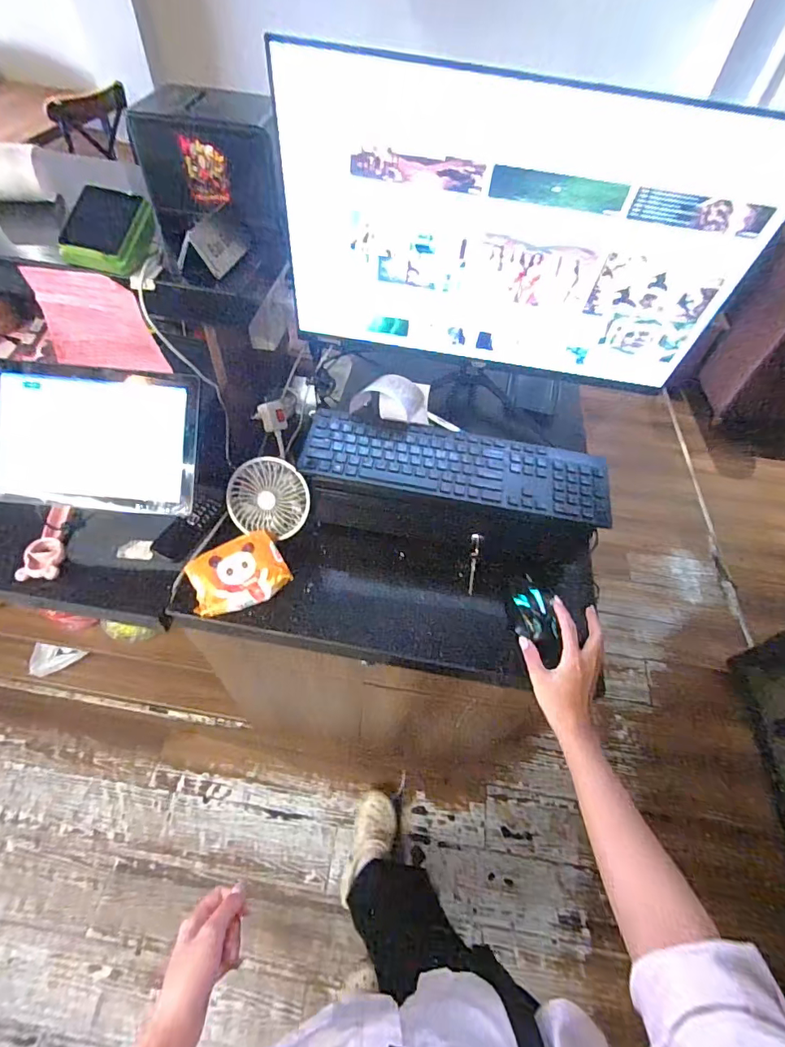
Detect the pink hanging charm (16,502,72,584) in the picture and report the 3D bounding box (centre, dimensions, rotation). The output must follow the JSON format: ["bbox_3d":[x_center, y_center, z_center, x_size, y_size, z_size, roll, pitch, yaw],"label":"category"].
[{"bbox_3d":[-0.504,0.025,0.679,0.051,0.016,0.130,-3,54,-7],"label":"pink hanging charm"}]

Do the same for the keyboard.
[{"bbox_3d":[0.089,-0.087,0.663,0.425,0.027,0.120,11,54,3],"label":"keyboard"}]

